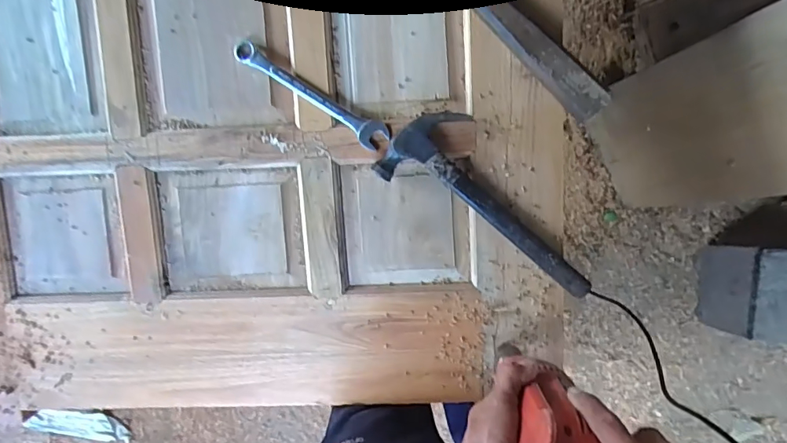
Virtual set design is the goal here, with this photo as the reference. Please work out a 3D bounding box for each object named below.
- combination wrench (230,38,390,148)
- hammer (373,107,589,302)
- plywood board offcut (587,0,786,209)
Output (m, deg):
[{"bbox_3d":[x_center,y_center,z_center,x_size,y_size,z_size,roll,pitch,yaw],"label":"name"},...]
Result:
[{"bbox_3d":[-0.097,-0.146,0.568,0.200,0.013,0.031,31,98,-2],"label":"combination wrench"},{"bbox_3d":[0.122,-0.023,0.566,0.276,0.029,0.107,36,98,-2],"label":"hammer"},{"bbox_3d":[0.503,-0.144,0.790,0.017,0.527,0.261,-33,92,-10],"label":"plywood board offcut"}]

